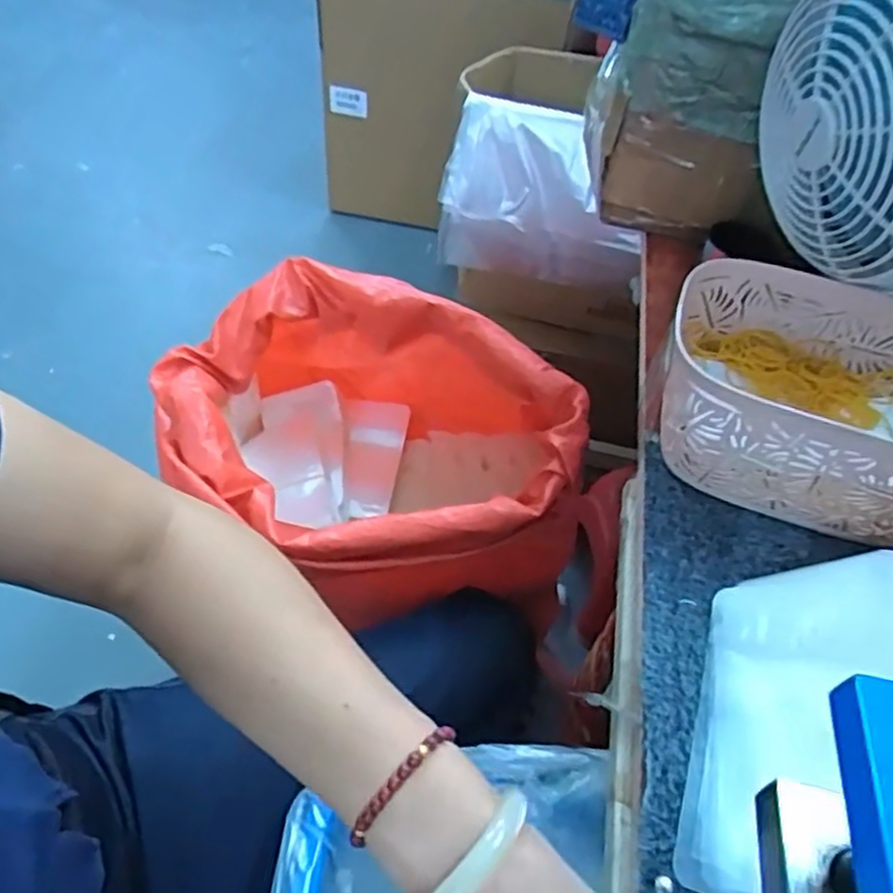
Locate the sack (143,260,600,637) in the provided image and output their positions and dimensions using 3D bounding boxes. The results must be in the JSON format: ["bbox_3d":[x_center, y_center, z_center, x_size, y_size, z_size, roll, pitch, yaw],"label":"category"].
[{"bbox_3d":[-0.083,-0.001,0.751,0.394,0.283,0.319,6,49,-2],"label":"sack"}]

